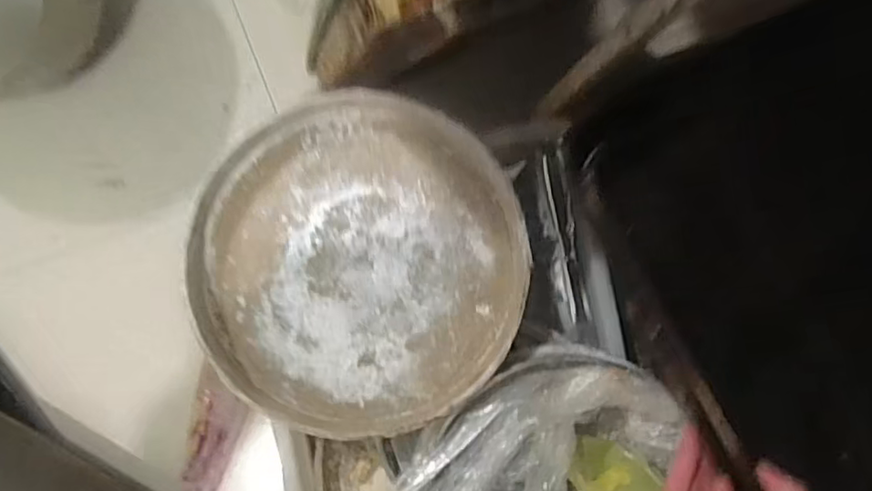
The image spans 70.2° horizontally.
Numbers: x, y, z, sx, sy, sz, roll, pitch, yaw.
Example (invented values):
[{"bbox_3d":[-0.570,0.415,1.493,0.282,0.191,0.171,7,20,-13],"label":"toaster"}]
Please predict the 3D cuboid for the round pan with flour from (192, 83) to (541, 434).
[{"bbox_3d":[-0.075,0.020,0.608,0.318,0.061,0.317,0,86,-7],"label":"round pan with flour"}]

